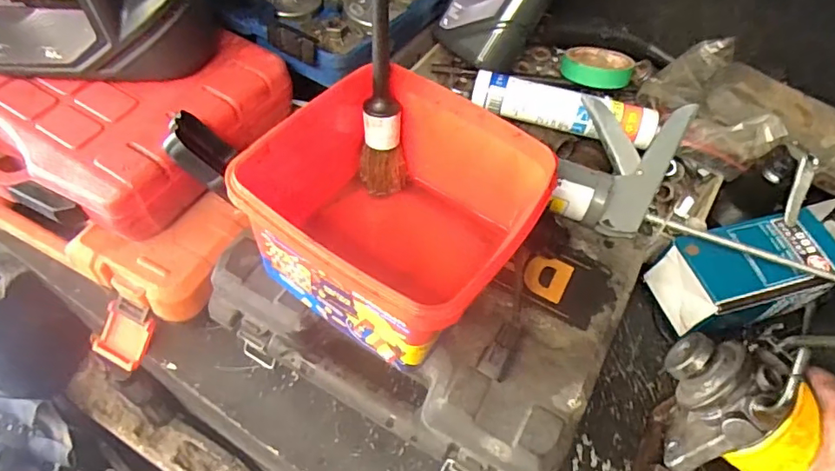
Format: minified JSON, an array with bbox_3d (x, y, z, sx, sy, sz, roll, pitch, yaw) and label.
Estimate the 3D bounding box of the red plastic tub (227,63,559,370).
[{"bbox_3d":[-0.016,-0.011,0.438,0.195,0.143,0.190,31,59,15],"label":"red plastic tub"}]

